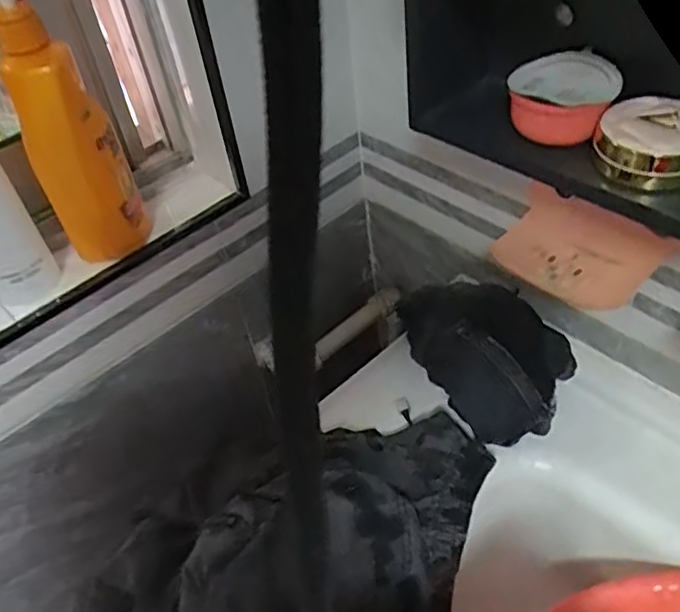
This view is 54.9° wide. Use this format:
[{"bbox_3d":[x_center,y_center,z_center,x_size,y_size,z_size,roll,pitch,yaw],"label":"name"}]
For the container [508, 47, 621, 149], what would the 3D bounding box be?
[{"bbox_3d":[0.164,-0.151,0.487,0.073,0.048,0.067,-4,44,4],"label":"container"}]

